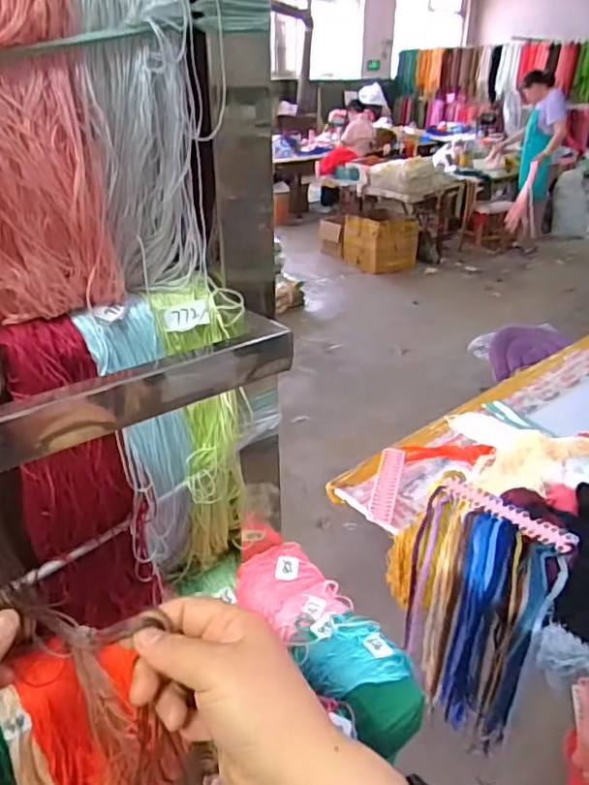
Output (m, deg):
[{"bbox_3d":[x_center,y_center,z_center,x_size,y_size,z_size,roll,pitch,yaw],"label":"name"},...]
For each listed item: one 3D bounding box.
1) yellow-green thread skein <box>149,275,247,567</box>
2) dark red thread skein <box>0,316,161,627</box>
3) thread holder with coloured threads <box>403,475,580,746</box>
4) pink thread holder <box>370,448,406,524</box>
[{"bbox_3d":[-0.071,0.044,0.481,0.058,0.267,0.043,-4,29,-9],"label":"yellow-green thread skein"},{"bbox_3d":[-0.154,0.072,0.419,0.084,0.239,0.049,-20,35,-32],"label":"dark red thread skein"},{"bbox_3d":[0.397,0.471,1.286,0.297,0.425,0.271,20,34,31],"label":"thread holder with coloured threads"},{"bbox_3d":[0.235,0.219,1.444,0.058,0.013,0.293,8,29,12],"label":"pink thread holder"}]

